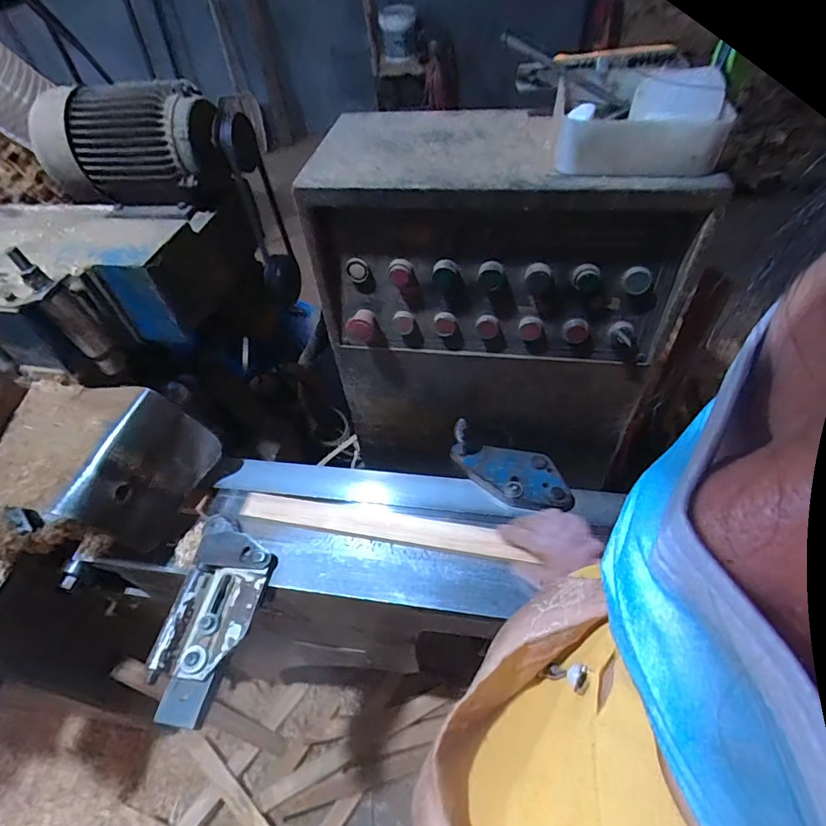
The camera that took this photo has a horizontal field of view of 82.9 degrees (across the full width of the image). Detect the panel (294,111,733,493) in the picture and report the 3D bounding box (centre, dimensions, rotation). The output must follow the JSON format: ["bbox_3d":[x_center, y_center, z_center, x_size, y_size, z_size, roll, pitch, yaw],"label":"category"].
[{"bbox_3d":[0.111,-0.131,0.700,0.440,0.483,0.205,2,49,7],"label":"panel"}]

